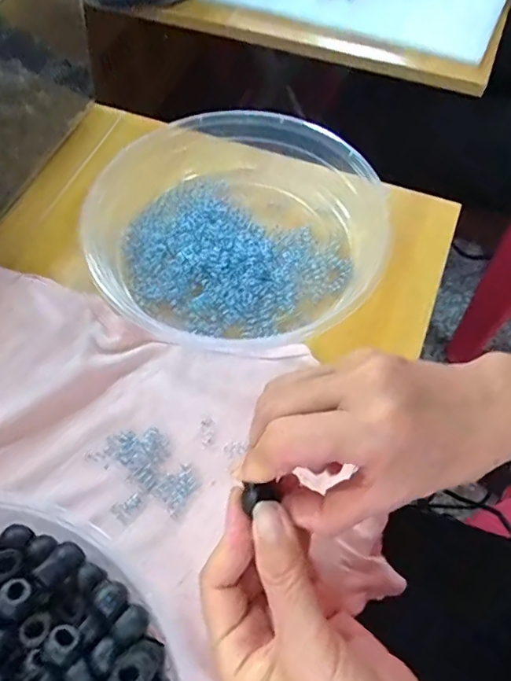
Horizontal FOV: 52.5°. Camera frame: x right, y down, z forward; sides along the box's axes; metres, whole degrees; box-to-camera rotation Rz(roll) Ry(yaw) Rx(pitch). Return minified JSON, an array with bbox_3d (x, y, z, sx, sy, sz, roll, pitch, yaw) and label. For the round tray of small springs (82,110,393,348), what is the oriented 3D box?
[{"bbox_3d":[-0.007,-0.091,0.373,0.199,0.036,0.196,0,61,1],"label":"round tray of small springs"}]

